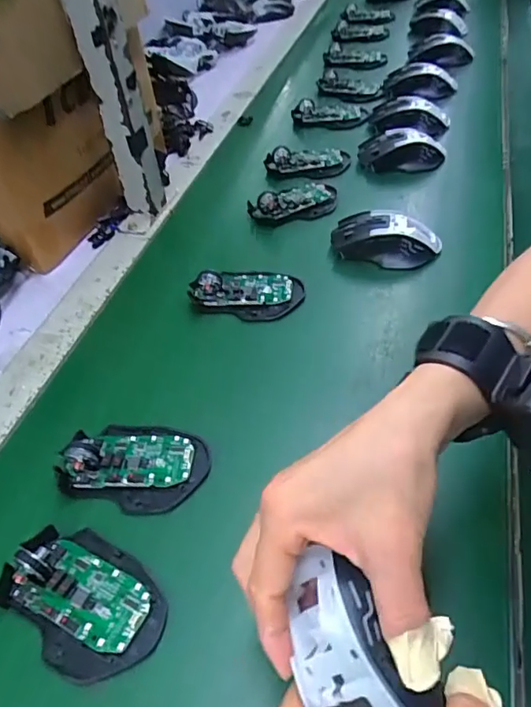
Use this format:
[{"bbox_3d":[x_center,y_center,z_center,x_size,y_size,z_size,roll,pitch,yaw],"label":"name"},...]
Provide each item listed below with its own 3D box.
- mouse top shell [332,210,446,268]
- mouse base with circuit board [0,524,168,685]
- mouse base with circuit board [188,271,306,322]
[{"bbox_3d":[0.130,-0.126,0.570,0.112,0.038,0.064,5,48,12],"label":"mouse top shell"},{"bbox_3d":[-0.121,0.154,0.339,0.112,0.028,0.072,23,54,26],"label":"mouse base with circuit board"},{"bbox_3d":[-0.020,-0.068,0.541,0.113,0.028,0.064,8,49,15],"label":"mouse base with circuit board"}]

